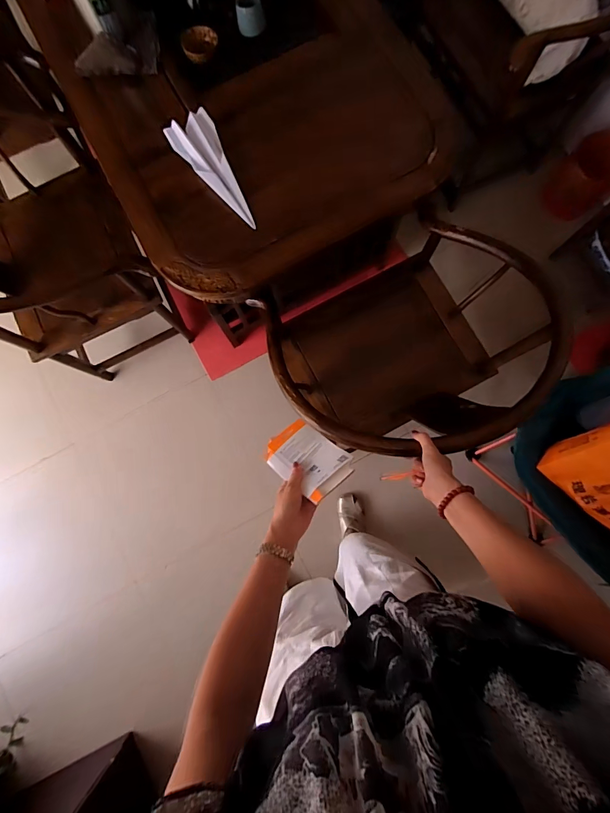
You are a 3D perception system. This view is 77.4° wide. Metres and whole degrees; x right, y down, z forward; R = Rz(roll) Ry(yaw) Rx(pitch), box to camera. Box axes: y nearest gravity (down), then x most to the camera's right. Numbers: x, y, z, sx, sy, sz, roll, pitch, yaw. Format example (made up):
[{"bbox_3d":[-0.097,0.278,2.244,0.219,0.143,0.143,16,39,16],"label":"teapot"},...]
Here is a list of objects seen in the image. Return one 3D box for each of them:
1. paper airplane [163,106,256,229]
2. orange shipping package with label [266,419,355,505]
[{"bbox_3d":[-0.205,-0.530,0.859,0.102,0.033,0.284,-30,83,-1],"label":"paper airplane"},{"bbox_3d":[0.006,0.095,0.681,0.107,0.022,0.163,-36,46,-21],"label":"orange shipping package with label"}]

